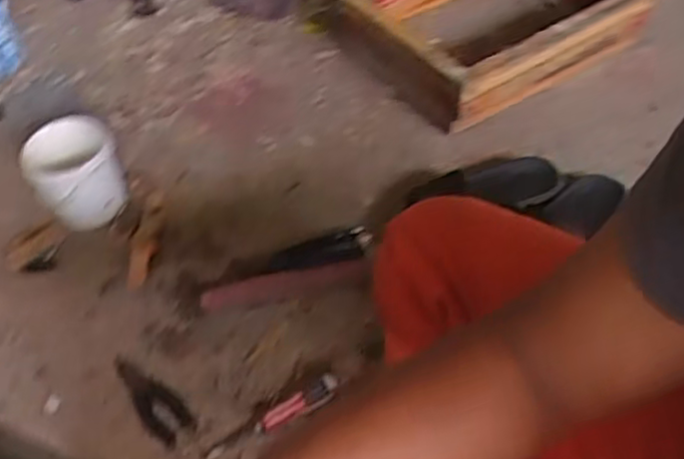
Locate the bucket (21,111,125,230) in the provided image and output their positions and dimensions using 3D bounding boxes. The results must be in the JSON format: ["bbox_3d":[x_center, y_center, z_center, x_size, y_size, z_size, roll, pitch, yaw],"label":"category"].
[{"bbox_3d":[-0.405,-0.085,1.079,0.131,0.119,0.118,-27,52,-18],"label":"bucket"}]

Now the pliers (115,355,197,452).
[{"bbox_3d":[-0.249,0.211,0.902,0.050,0.009,0.155,-37,56,-25],"label":"pliers"}]

